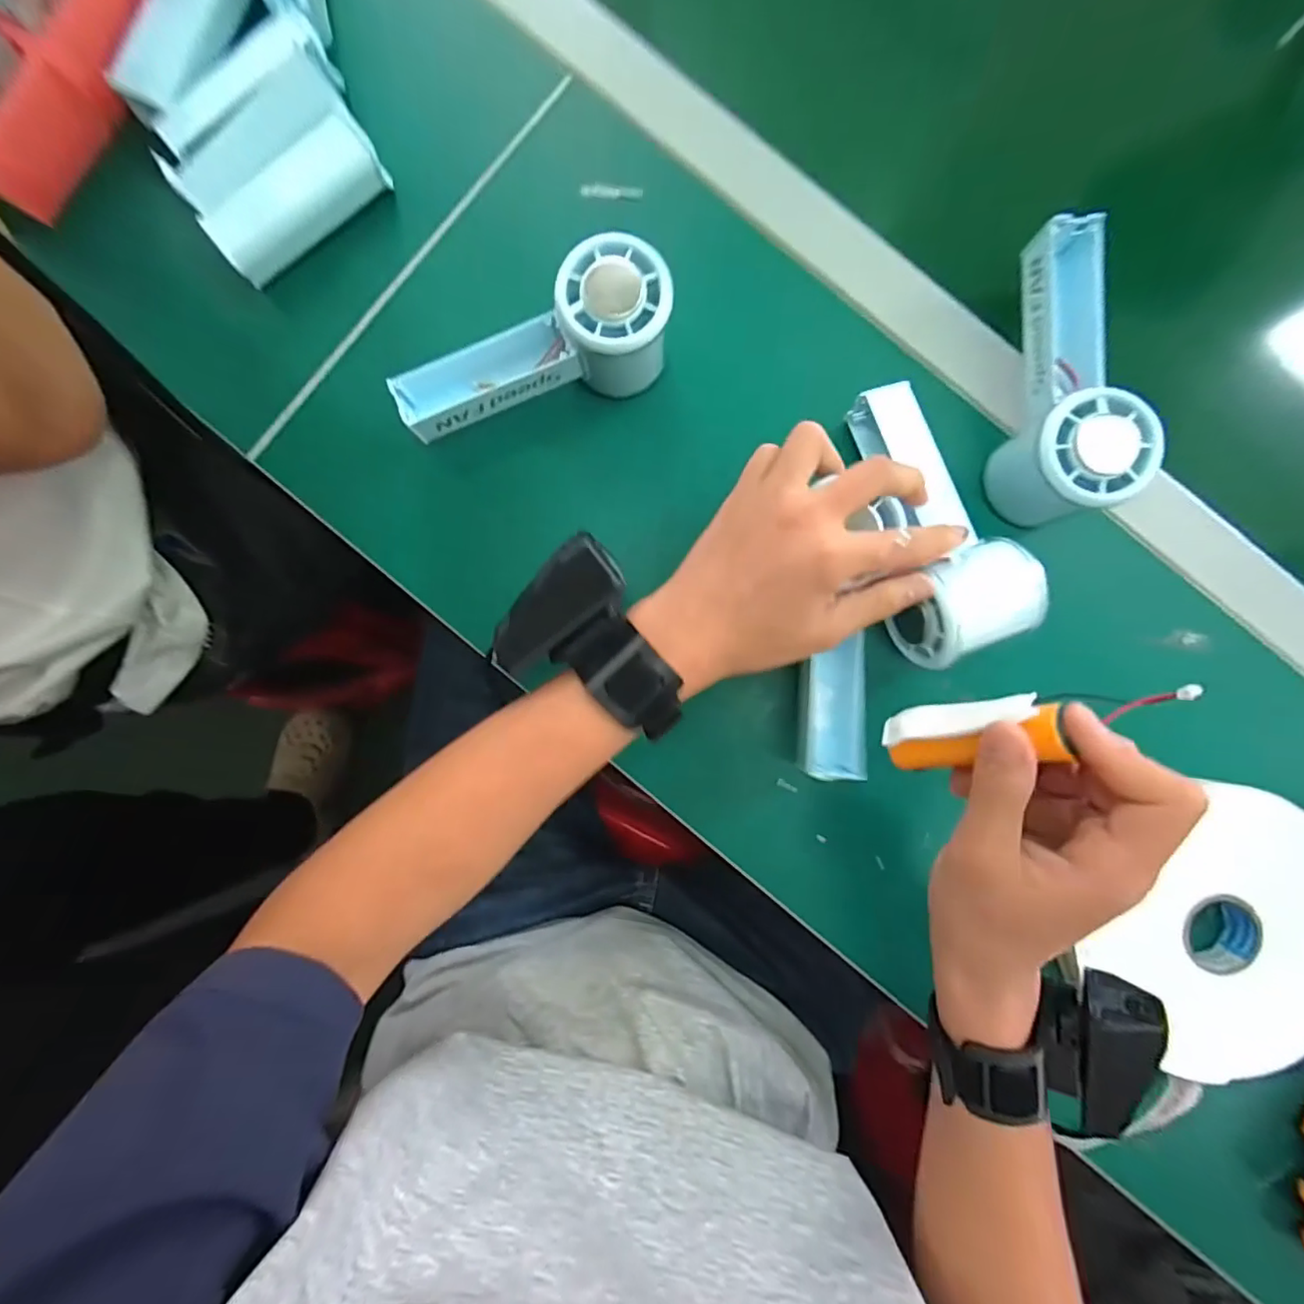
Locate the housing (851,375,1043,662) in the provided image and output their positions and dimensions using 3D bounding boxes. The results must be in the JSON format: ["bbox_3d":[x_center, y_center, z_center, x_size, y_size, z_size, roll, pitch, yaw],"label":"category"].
[{"bbox_3d":[0.153,-0.072,0.306,0.061,0.047,0.150,-11,76,-1],"label":"housing"}]

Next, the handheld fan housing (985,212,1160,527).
[{"bbox_3d":[0.221,-0.145,0.304,0.057,0.056,0.155,7,89,-1],"label":"handheld fan housing"}]

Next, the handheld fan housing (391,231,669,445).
[{"bbox_3d":[-0.064,-0.163,0.304,0.146,0.049,0.055,-16,89,-1],"label":"handheld fan housing"}]

